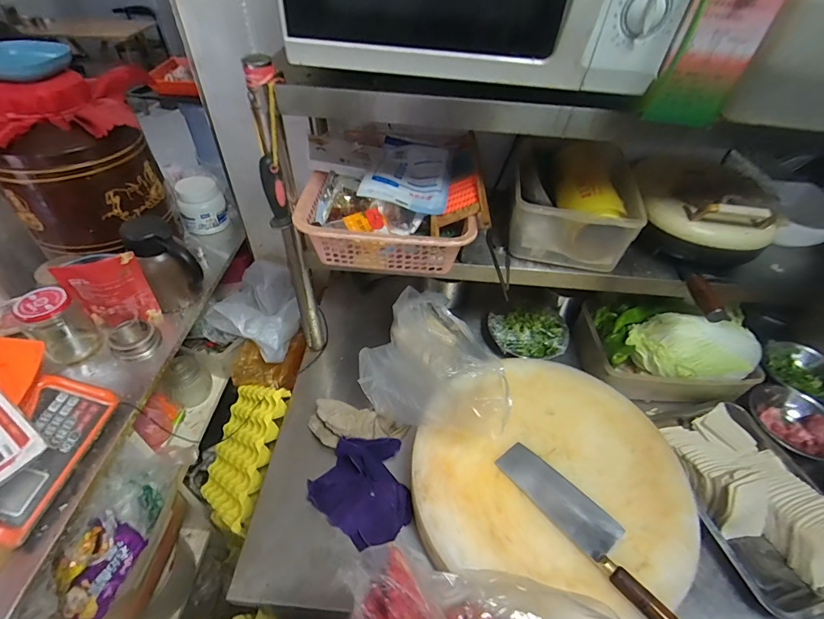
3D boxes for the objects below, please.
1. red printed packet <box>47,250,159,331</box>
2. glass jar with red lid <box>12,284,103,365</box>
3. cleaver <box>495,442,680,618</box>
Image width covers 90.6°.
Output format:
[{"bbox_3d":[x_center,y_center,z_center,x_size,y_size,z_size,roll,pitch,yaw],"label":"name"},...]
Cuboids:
[{"bbox_3d":[-0.584,-0.023,0.793,0.128,0.151,0.056,-19,50,-21],"label":"red printed packet"},{"bbox_3d":[-0.659,0.028,0.759,0.085,0.136,0.089,32,52,25],"label":"glass jar with red lid"},{"bbox_3d":[0.265,0.327,0.628,0.075,0.020,0.296,-30,54,-28],"label":"cleaver"}]

